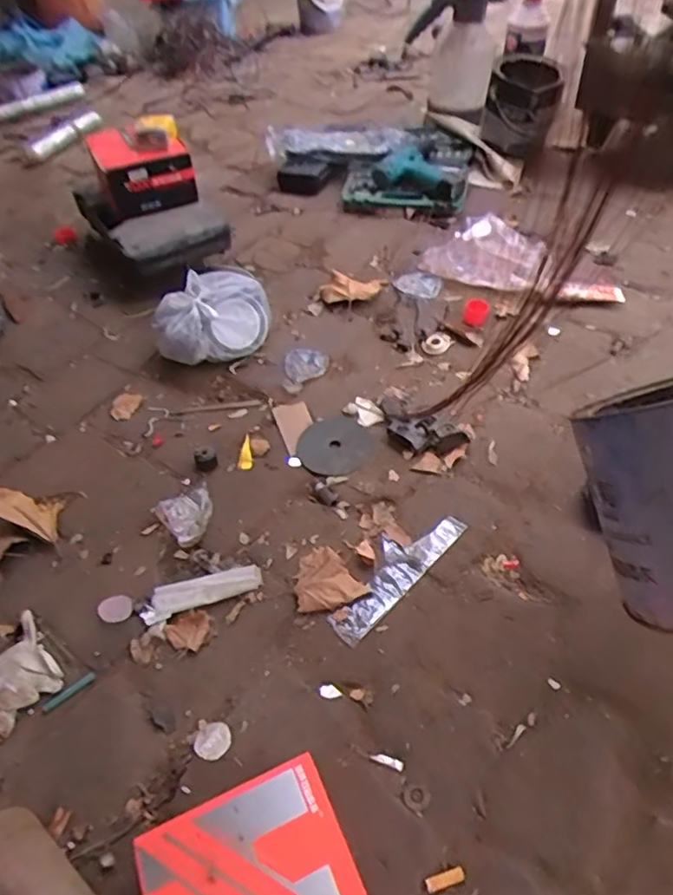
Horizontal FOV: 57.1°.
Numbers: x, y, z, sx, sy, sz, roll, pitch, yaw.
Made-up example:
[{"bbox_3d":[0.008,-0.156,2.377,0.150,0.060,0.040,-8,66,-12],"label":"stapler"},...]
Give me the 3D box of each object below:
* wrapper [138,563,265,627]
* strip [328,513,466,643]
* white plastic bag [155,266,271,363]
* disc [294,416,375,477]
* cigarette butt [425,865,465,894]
[{"bbox_3d":[-0.147,0.158,0.677,0.128,0.015,0.035,-17,48,-9],"label":"wrapper"},{"bbox_3d":[0.063,0.133,0.692,0.060,0.007,0.192,33,59,30],"label":"strip"},{"bbox_3d":[-0.187,-0.187,0.936,0.173,0.108,0.125,-13,48,-5],"label":"white plastic bag"},{"bbox_3d":[-0.003,-0.002,0.822,0.098,0.005,0.099,-3,48,3],"label":"disc"},{"bbox_3d":[0.087,0.346,0.497,0.032,0.004,0.011,-17,48,-9],"label":"cigarette butt"}]

